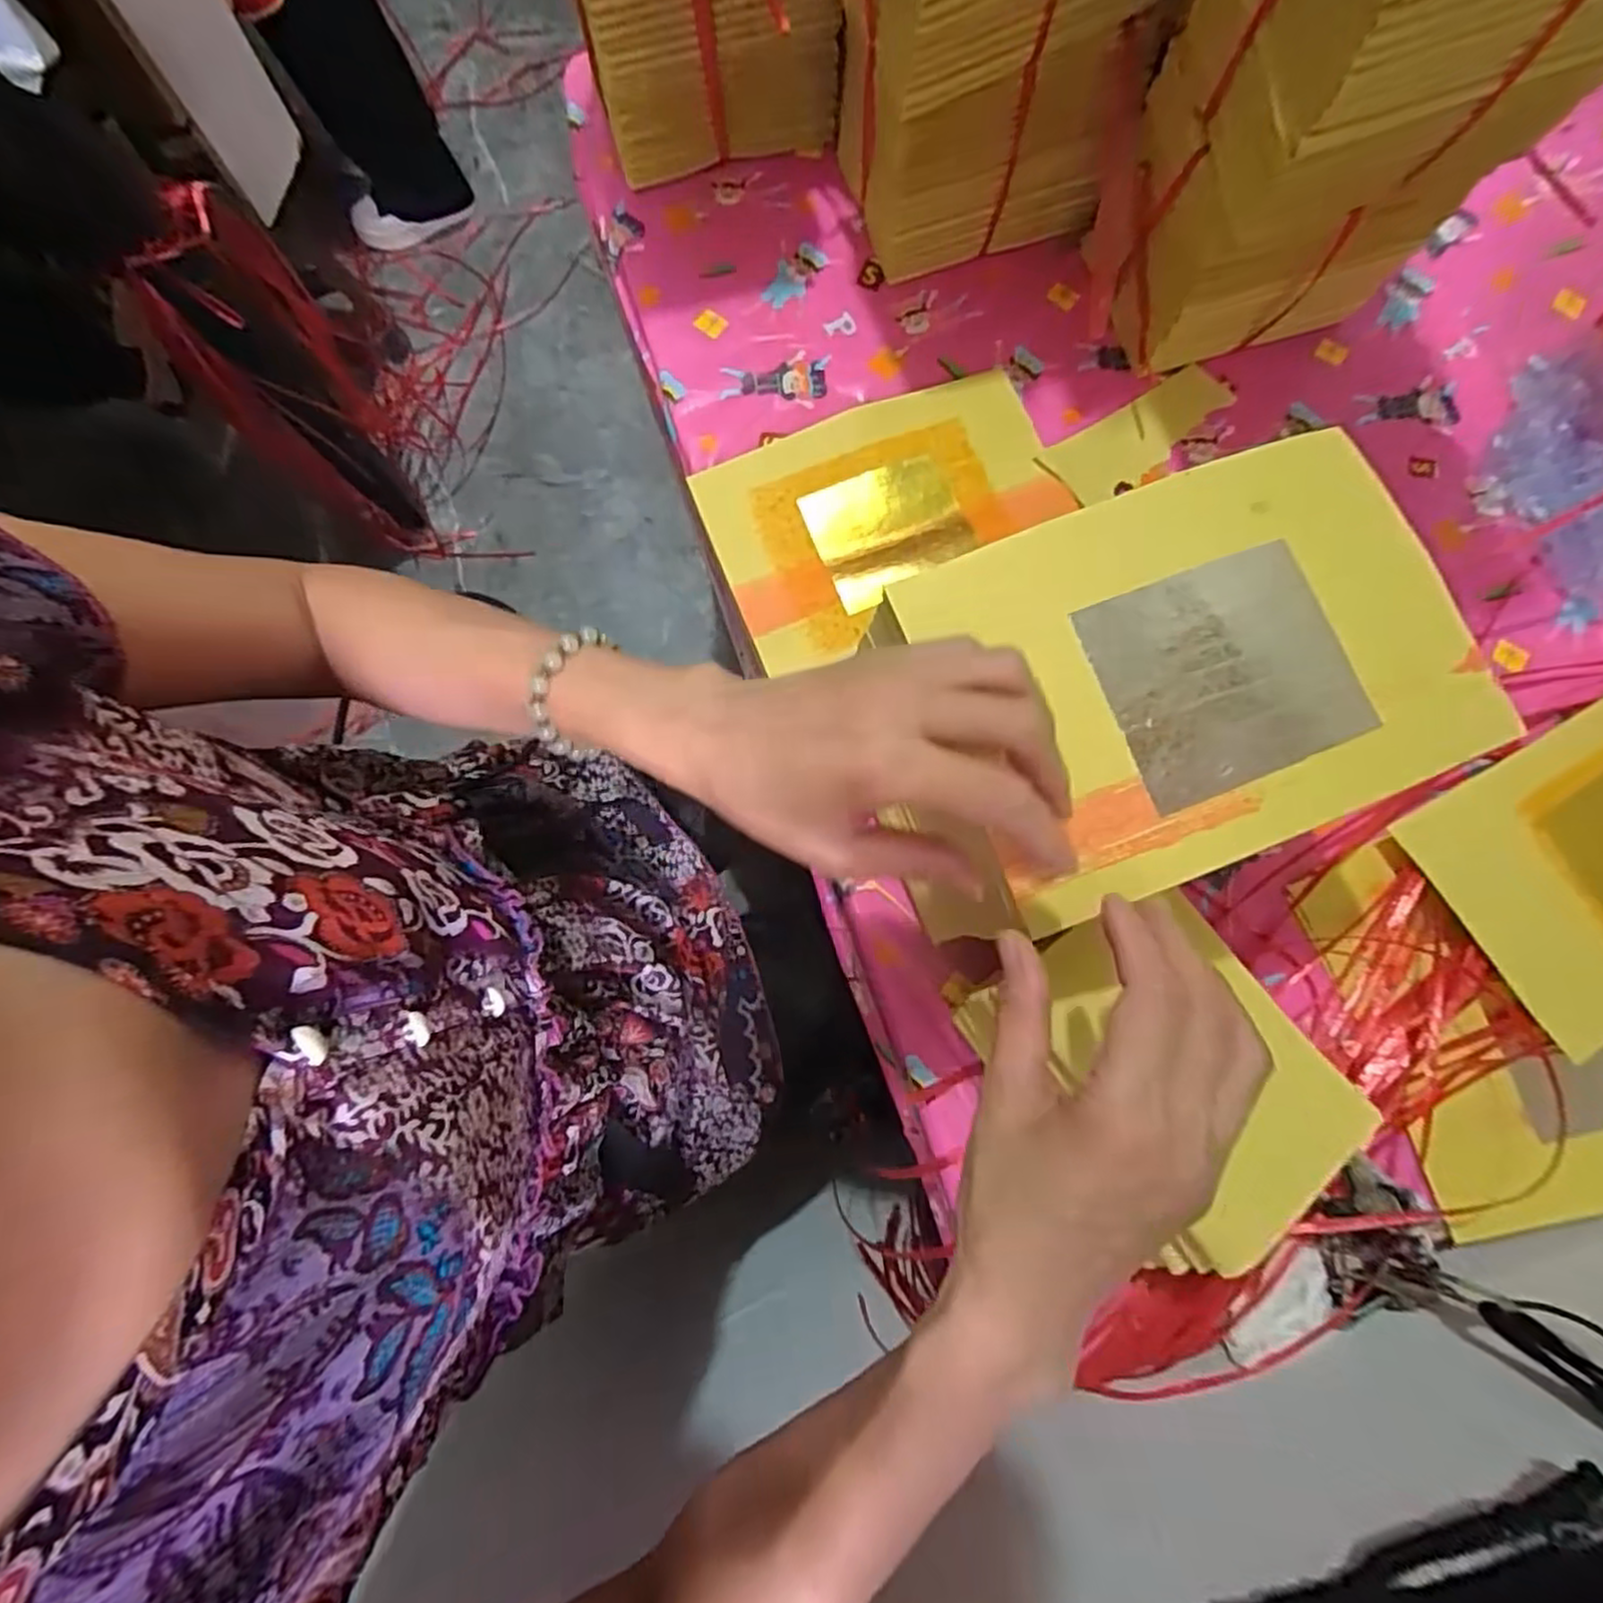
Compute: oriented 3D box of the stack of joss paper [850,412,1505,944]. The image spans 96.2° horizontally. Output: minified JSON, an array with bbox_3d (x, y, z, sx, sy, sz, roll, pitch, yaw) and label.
[{"bbox_3d":[0.156,-0.053,0.300,0.247,0.020,0.156,-21,81,-4],"label":"stack of joss paper"}]

